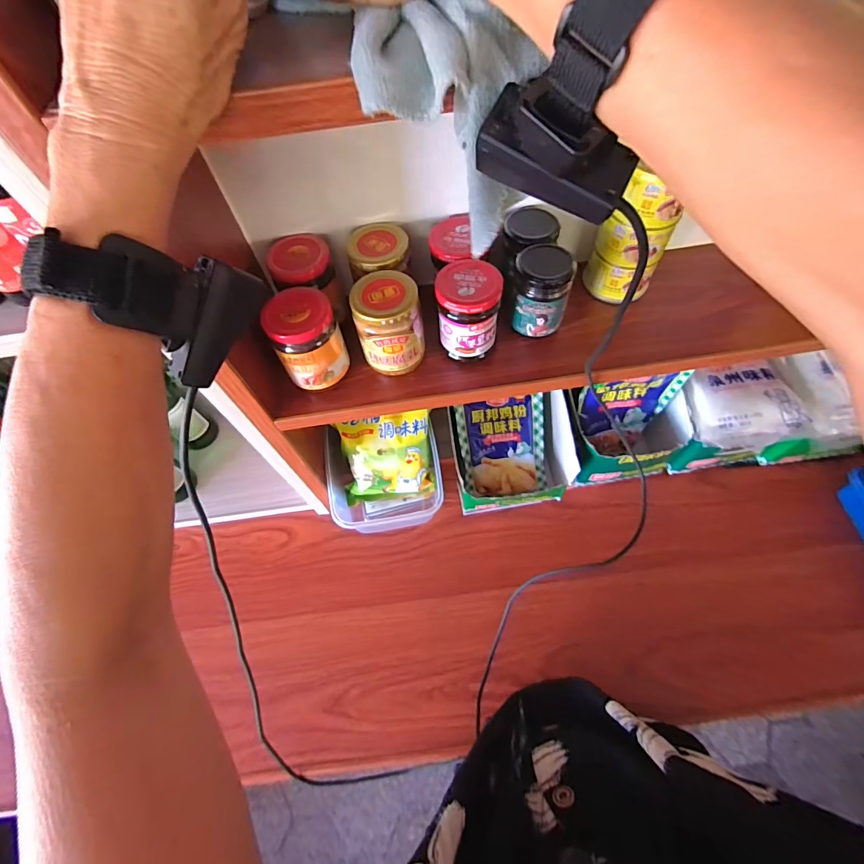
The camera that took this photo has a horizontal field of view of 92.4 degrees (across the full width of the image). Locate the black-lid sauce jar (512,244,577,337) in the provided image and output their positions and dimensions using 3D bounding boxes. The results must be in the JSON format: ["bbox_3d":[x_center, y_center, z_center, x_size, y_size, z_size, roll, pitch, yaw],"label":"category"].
[{"bbox_3d":[0.115,-0.148,0.437,0.058,0.081,0.054,-2,62,3],"label":"black-lid sauce jar"}]

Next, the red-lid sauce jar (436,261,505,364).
[{"bbox_3d":[0.038,-0.121,0.434,0.061,0.092,0.058,-2,62,3],"label":"red-lid sauce jar"}]

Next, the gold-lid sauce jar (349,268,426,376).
[{"bbox_3d":[-0.043,-0.108,0.424,0.064,0.087,0.059,-2,62,3],"label":"gold-lid sauce jar"}]

